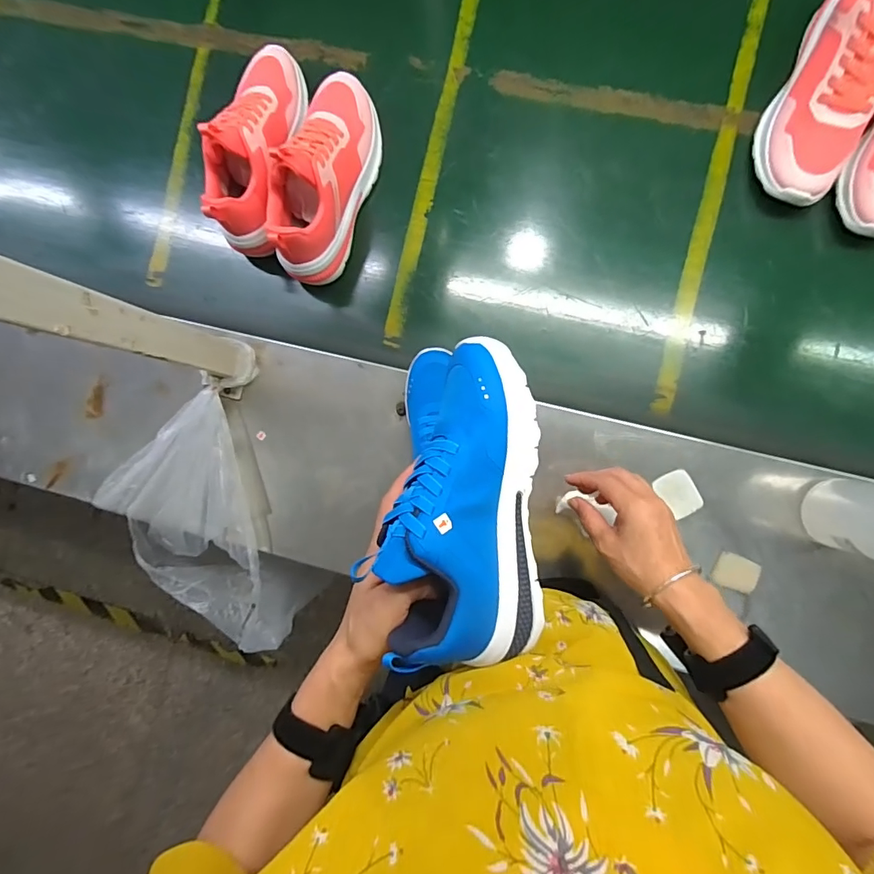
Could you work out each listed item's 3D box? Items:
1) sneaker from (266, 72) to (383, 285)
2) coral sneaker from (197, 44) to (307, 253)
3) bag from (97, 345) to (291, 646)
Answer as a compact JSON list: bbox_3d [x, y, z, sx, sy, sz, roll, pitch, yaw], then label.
[{"bbox_3d":[-0.140,-0.322,0.563,0.091,0.121,0.253,20,91,6],"label":"sneaker"},{"bbox_3d":[-0.226,-0.368,0.574,0.084,0.111,0.251,9,90,6],"label":"coral sneaker"},{"bbox_3d":[-0.315,0.099,0.623,0.245,0.107,0.436,11,115,7],"label":"bag"}]

